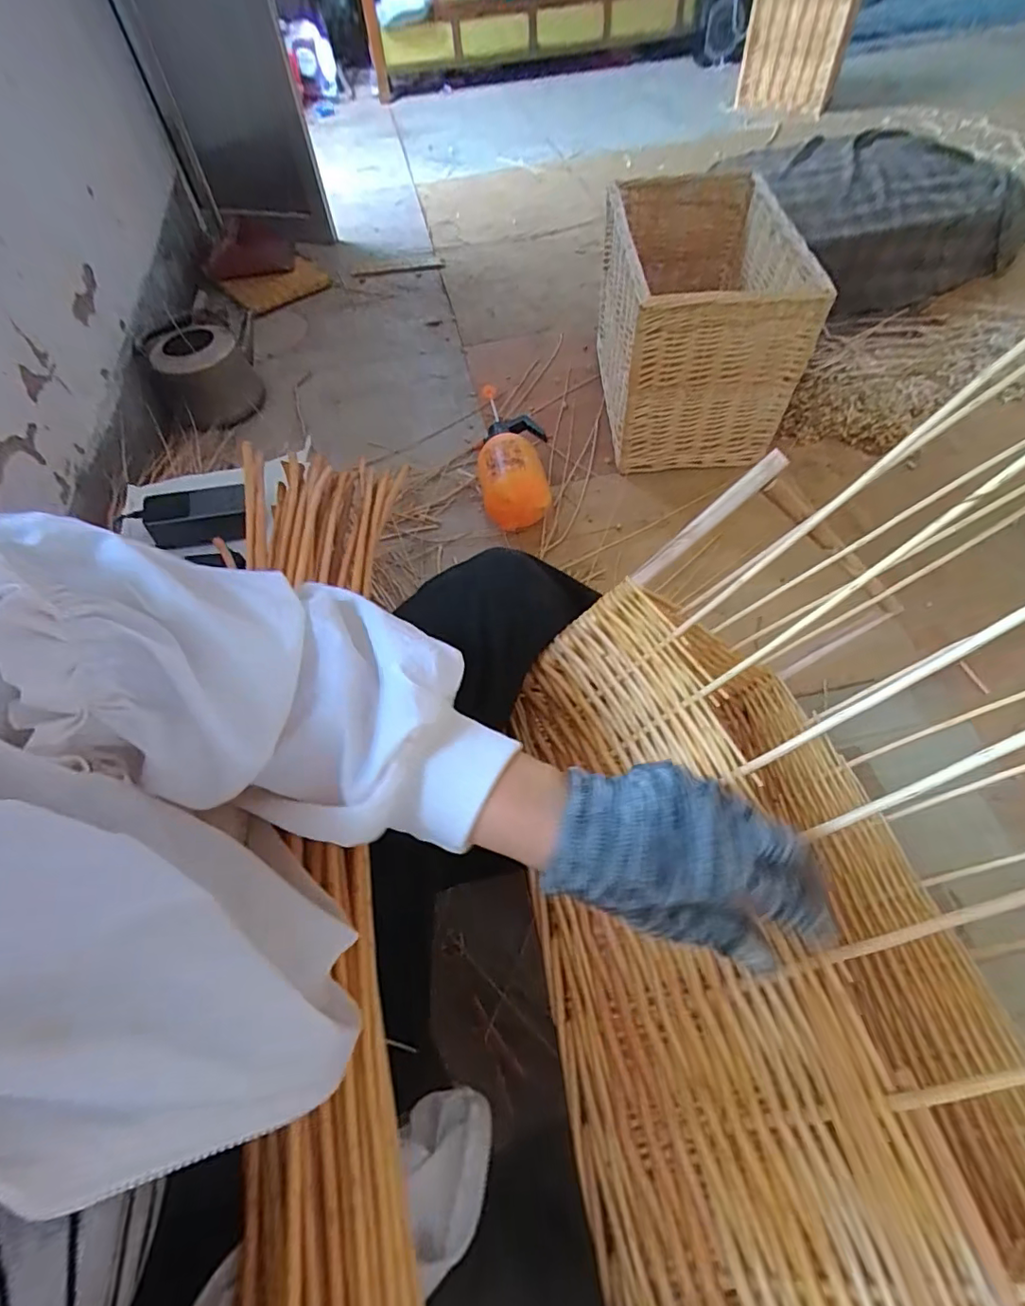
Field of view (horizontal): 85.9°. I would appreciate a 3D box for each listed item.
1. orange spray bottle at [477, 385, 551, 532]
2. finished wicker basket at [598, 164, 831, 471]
[{"bbox_3d":[0.003,-0.396,1.168,0.140,0.128,0.289,-2,58,2],"label":"orange spray bottle"},{"bbox_3d":[0.392,-0.768,1.247,0.335,0.357,0.645,-1,58,3],"label":"finished wicker basket"}]

